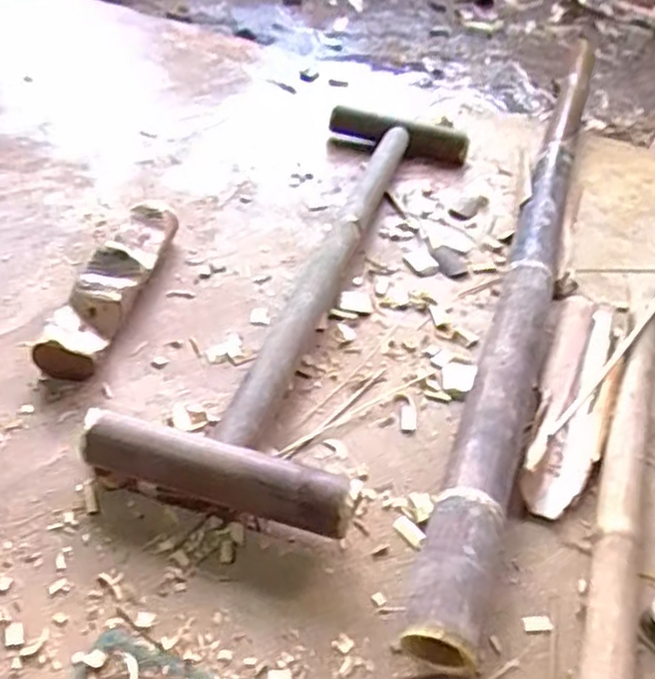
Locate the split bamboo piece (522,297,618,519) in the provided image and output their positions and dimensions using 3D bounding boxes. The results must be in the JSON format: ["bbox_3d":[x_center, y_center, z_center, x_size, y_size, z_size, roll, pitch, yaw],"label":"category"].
[{"bbox_3d":[0.290,0.057,0.804,0.077,0.032,0.365,19,44,13],"label":"split bamboo piece"}]

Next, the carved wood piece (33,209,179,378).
[{"bbox_3d":[-0.268,-0.070,0.852,0.084,0.057,0.299,9,43,2],"label":"carved wood piece"}]

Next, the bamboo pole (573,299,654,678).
[{"bbox_3d":[0.301,0.150,0.691,0.052,0.041,0.604,18,44,13],"label":"bamboo pole"}]

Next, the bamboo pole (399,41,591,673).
[{"bbox_3d":[0.312,-0.172,1.032,0.061,0.074,1.402,17,44,11],"label":"bamboo pole"}]

